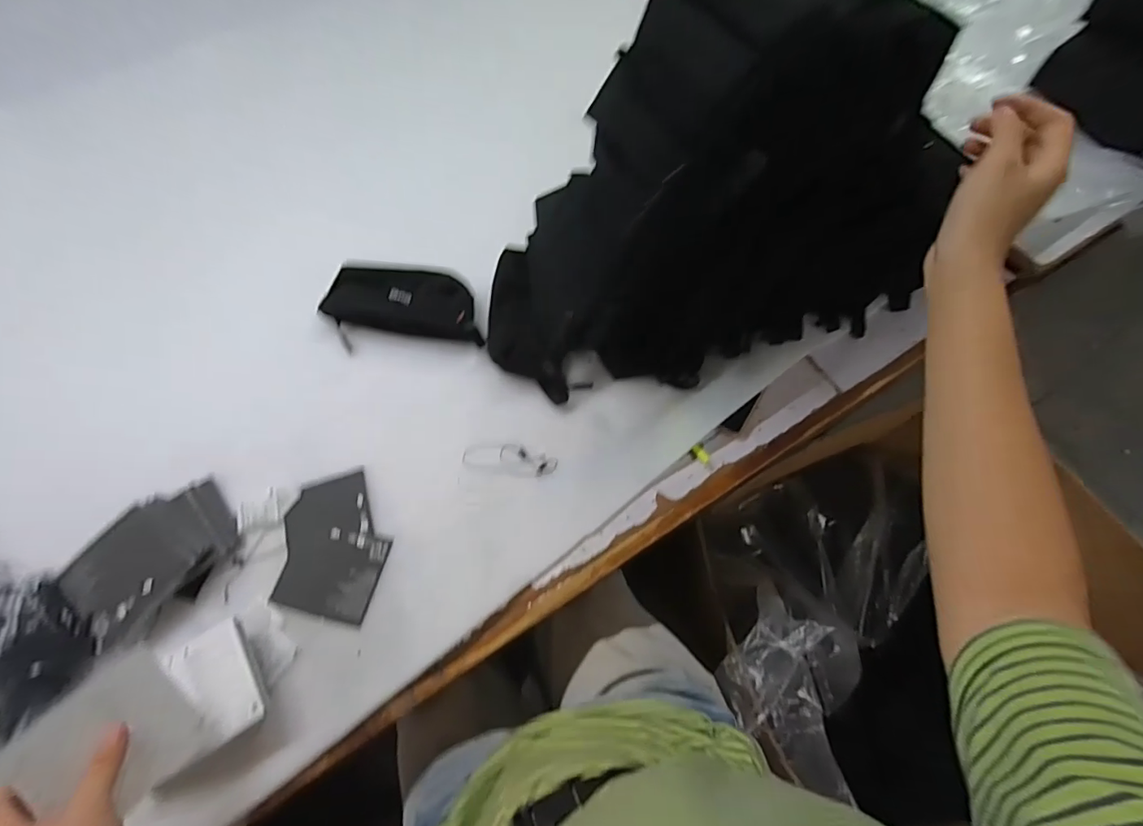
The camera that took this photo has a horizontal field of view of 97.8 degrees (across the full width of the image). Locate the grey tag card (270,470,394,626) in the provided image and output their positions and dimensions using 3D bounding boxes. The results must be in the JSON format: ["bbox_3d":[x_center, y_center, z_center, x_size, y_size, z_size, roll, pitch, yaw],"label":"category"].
[{"bbox_3d":[-0.246,0.134,0.519,0.112,0.004,0.139,12,67,4],"label":"grey tag card"}]

